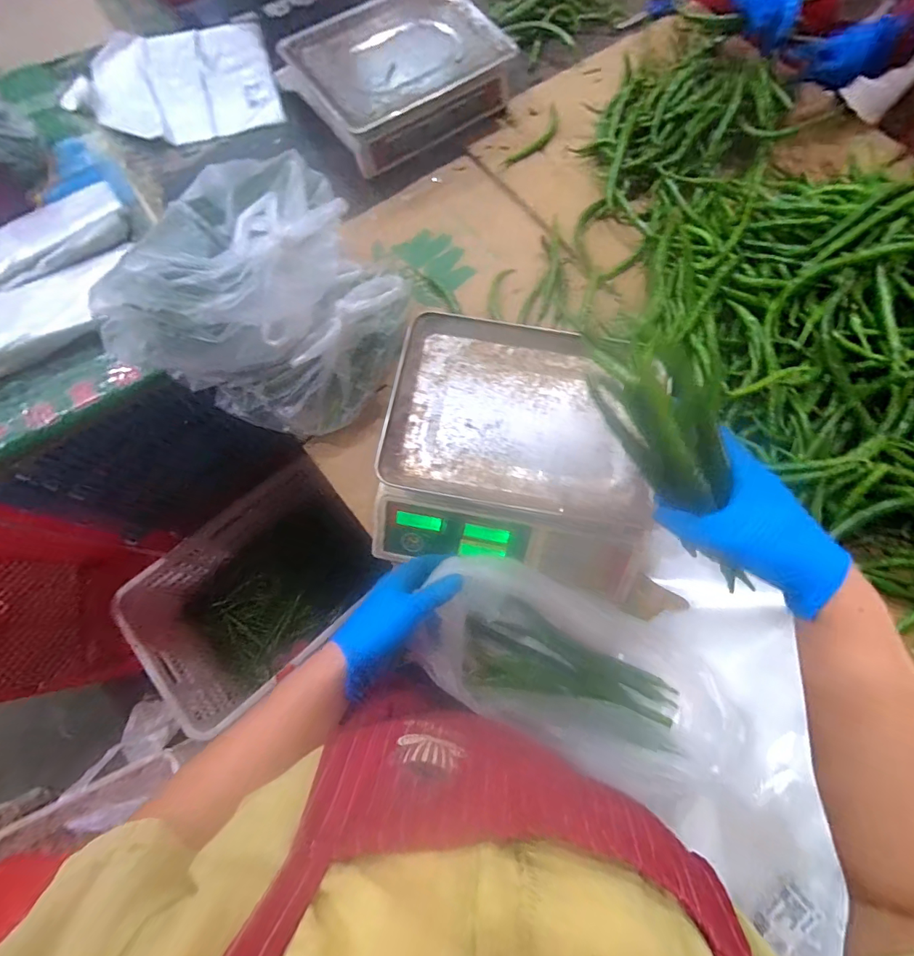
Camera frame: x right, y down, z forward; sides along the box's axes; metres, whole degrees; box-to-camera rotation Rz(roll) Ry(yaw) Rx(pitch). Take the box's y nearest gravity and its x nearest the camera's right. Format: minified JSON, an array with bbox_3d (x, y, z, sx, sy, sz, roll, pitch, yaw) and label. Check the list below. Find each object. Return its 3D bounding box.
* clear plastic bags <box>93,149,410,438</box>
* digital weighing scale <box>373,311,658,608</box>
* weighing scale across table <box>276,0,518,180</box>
[{"bbox_3d":[-0.243,-0.232,0.572,0.295,0.231,0.278,28,75,9],"label":"clear plastic bags"},{"bbox_3d":[0.084,-0.036,0.576,0.331,0.106,0.323,9,73,4],"label":"digital weighing scale"},{"bbox_3d":[-0.103,-0.717,0.789,0.345,0.106,0.265,-33,75,-9],"label":"weighing scale across table"}]

